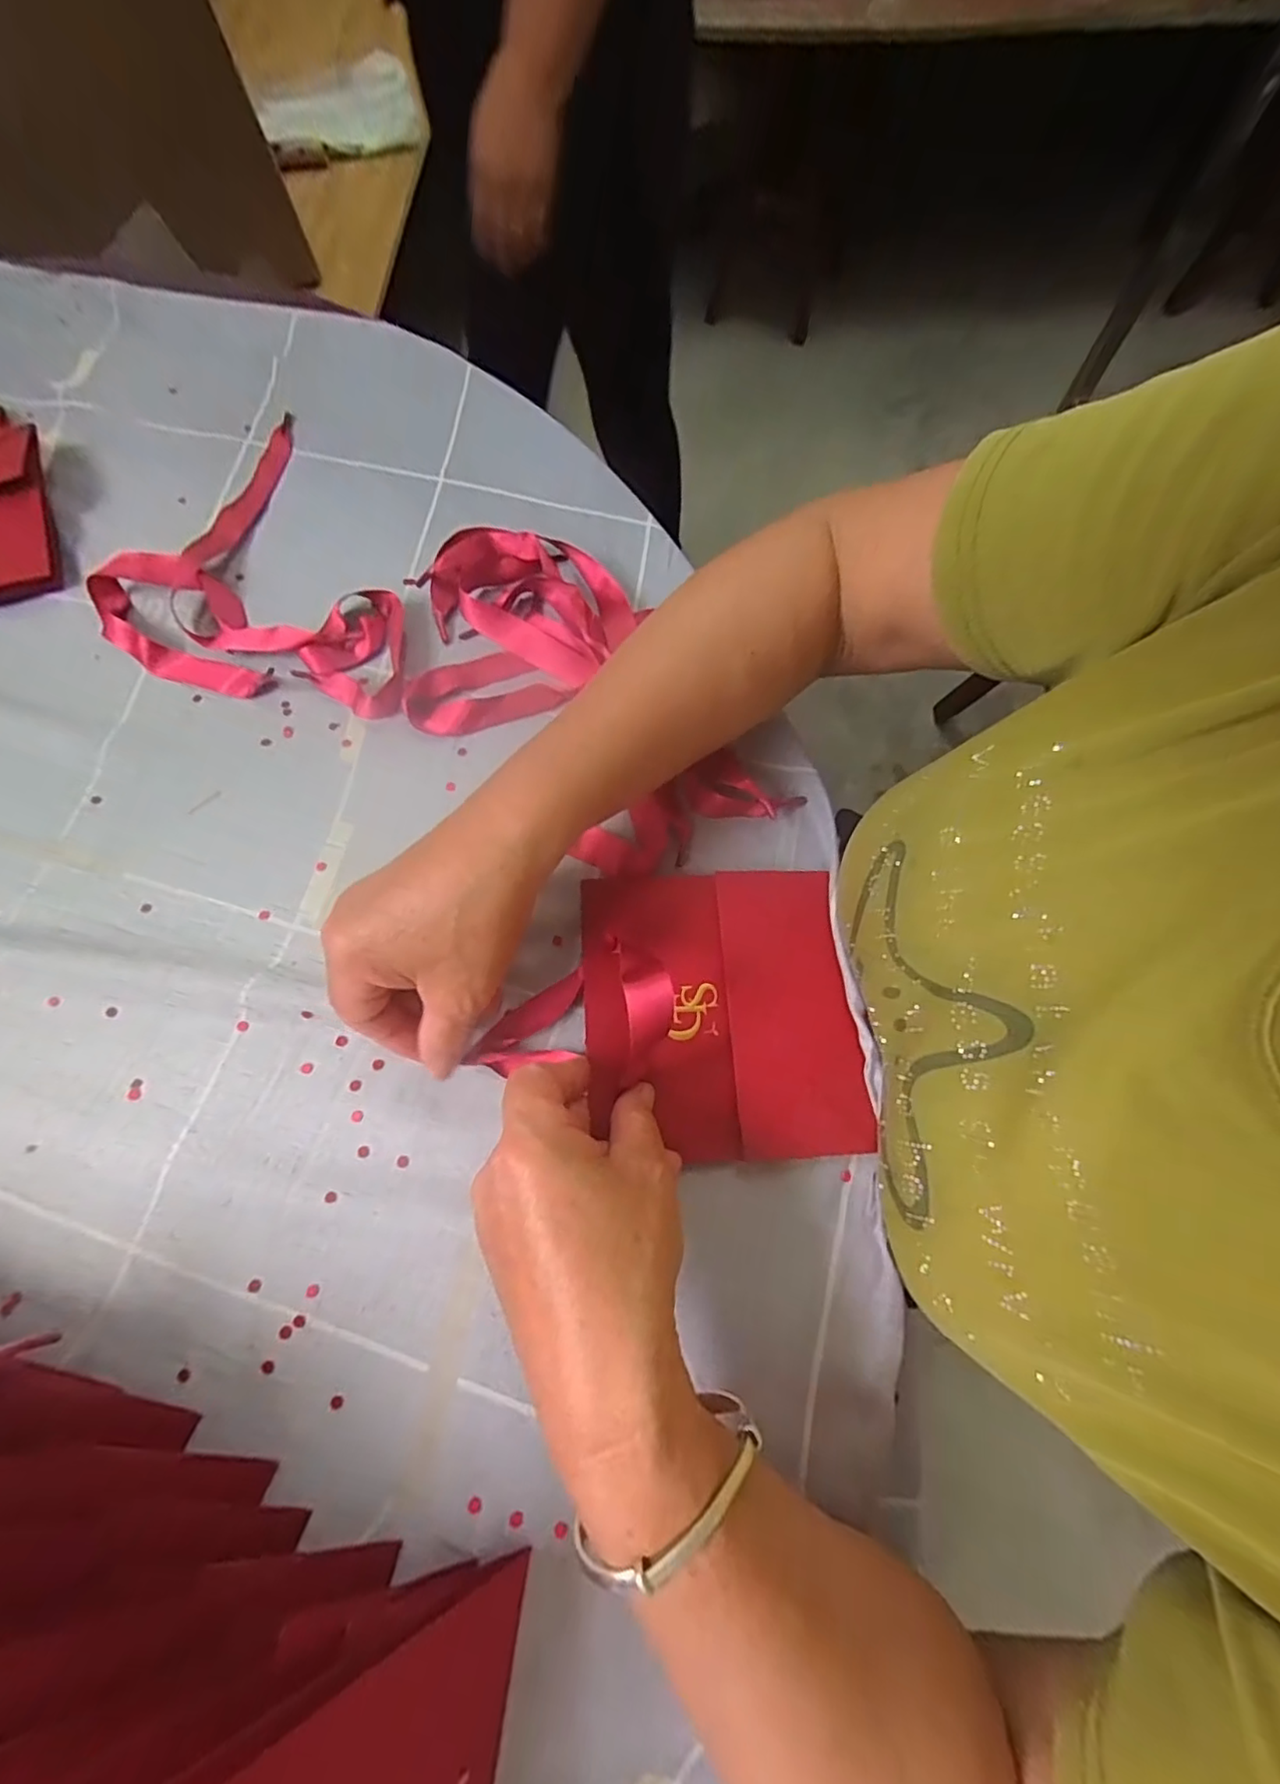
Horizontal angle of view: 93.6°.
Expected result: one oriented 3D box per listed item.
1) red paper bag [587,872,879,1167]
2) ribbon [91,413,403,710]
[{"bbox_3d":[0.040,0.055,0.292,0.129,0.015,0.136,-3,71,1],"label":"red paper bag"},{"bbox_3d":[-0.260,-0.195,0.390,0.163,0.017,0.274,-33,73,-9],"label":"ribbon"}]

